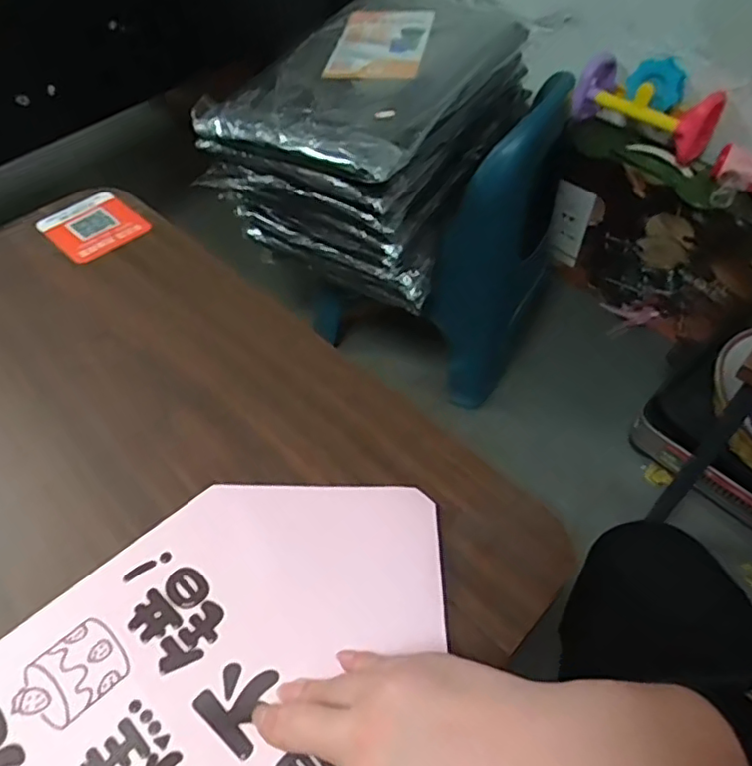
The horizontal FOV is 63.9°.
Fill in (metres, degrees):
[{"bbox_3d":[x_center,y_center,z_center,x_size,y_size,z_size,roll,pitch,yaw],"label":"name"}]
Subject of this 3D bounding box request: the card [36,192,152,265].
[{"bbox_3d":[-0.277,-0.153,0.593,0.089,0.004,0.080,37,62,26],"label":"card"}]

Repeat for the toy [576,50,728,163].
[{"bbox_3d":[0.476,-0.498,1.065,0.260,0.139,0.131,34,59,27],"label":"toy"}]

